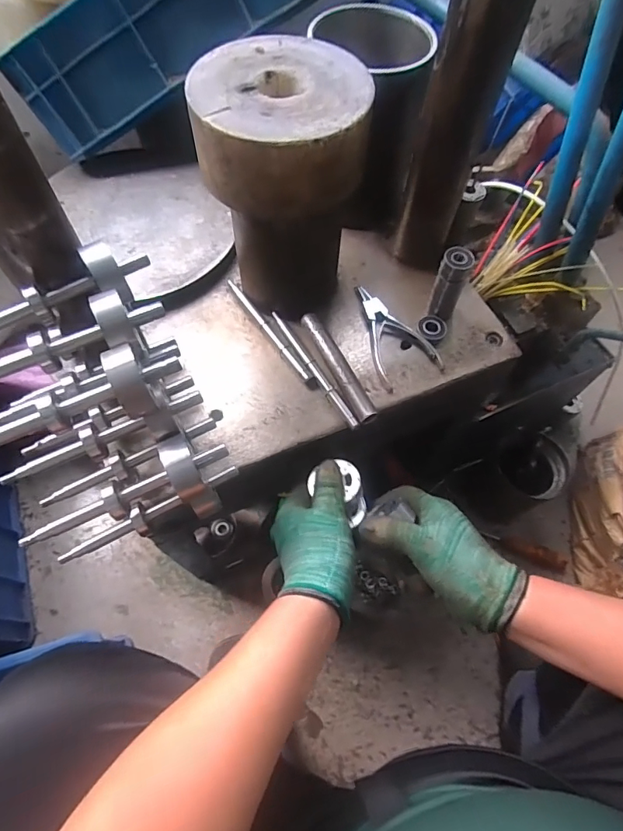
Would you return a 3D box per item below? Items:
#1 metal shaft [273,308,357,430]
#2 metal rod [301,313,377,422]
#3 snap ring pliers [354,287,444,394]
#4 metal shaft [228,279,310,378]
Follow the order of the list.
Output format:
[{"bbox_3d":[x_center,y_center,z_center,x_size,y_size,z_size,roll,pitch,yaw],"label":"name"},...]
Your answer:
[{"bbox_3d":[0.002,-0.051,0.489,0.011,0.008,0.161,-30,68,-16],"label":"metal shaft"},{"bbox_3d":[0.028,-0.052,0.489,0.019,0.015,0.140,-23,66,-13],"label":"metal rod"},{"bbox_3d":[0.094,-0.096,0.518,0.071,0.015,0.134,-13,64,-9],"label":"snap ring pliers"},{"bbox_3d":[-0.050,-0.098,0.512,0.011,0.010,0.162,-31,68,-16],"label":"metal shaft"}]

